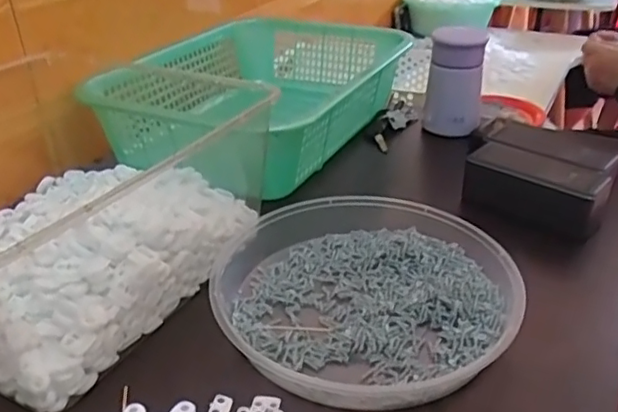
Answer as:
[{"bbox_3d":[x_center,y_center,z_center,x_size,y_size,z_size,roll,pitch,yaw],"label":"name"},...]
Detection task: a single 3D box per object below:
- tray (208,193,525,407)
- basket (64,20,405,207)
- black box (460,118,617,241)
[{"bbox_3d":[0.038,0.061,0.477,0.226,0.036,0.226,1,32,-1],"label":"tray"},{"bbox_3d":[-0.065,-0.151,0.756,0.299,0.105,0.384,16,35,26],"label":"basket"},{"bbox_3d":[0.237,-0.028,0.615,0.132,0.058,0.129,19,36,26],"label":"black box"}]

